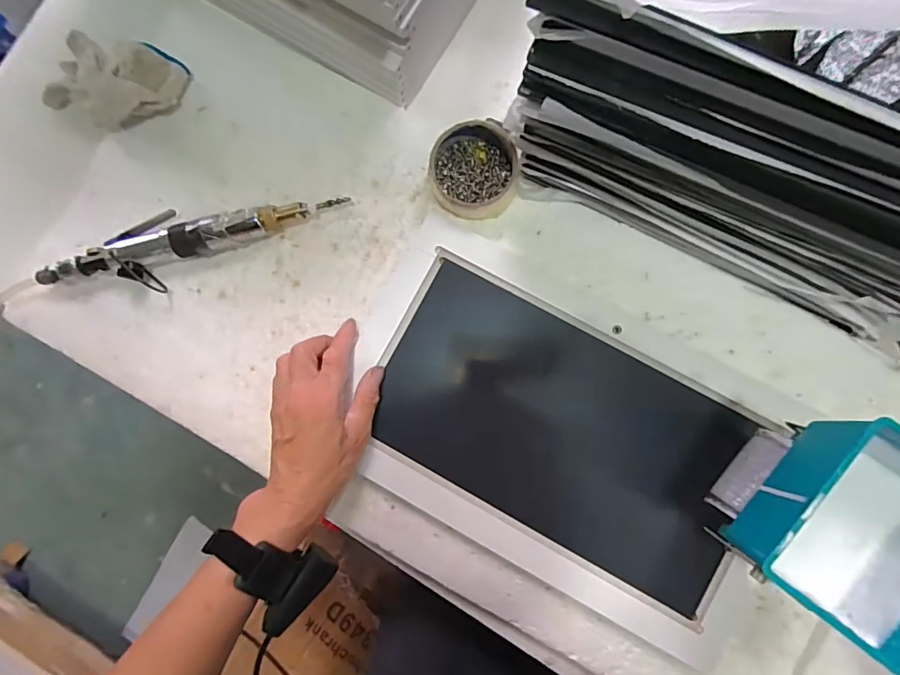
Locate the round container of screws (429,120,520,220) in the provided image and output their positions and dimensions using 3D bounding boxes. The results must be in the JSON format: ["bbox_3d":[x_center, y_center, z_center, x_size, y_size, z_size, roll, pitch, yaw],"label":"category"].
[{"bbox_3d":[0.024,-0.161,0.454,0.081,0.030,0.082,0,88,5],"label":"round container of screws"}]

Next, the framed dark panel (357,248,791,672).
[{"bbox_3d":[0.107,0.105,0.443,0.378,0.023,0.230,28,90,7],"label":"framed dark panel"}]

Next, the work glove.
[{"bbox_3d":[-0.354,-0.270,0.481,0.150,0.046,0.101,27,87,5],"label":"work glove"}]

